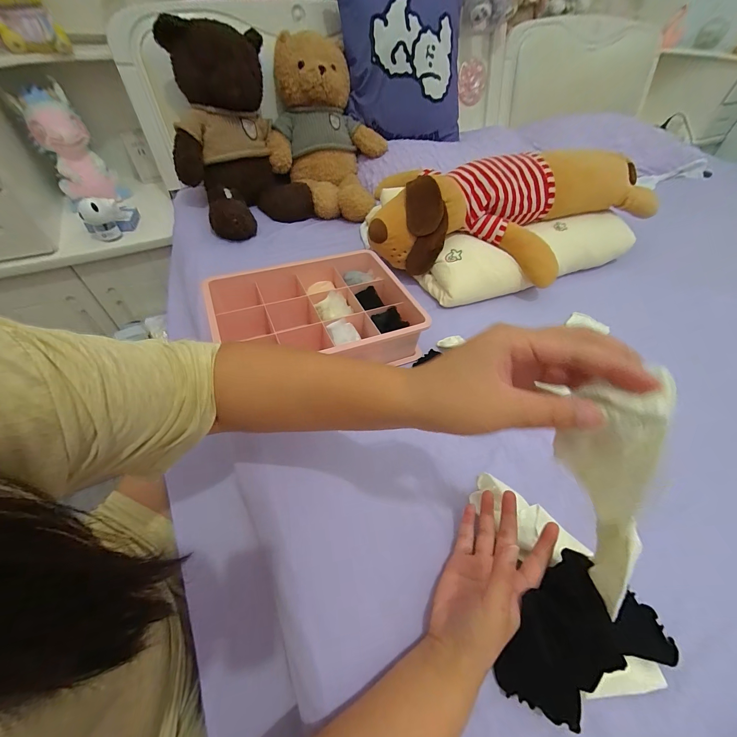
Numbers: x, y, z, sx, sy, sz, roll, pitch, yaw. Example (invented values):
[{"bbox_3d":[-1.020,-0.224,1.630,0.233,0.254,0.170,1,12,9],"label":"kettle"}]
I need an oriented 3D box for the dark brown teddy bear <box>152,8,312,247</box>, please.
[{"bbox_3d":[-0.290,-0.498,0.680,0.253,0.299,0.312,-21,55,-19],"label":"dark brown teddy bear"}]

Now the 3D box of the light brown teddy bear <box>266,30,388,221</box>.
[{"bbox_3d":[-0.100,-0.561,0.750,0.277,0.275,0.269,0,51,-2],"label":"light brown teddy bear"}]

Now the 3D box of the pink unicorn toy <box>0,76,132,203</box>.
[{"bbox_3d":[-0.697,-0.514,0.747,0.128,0.221,0.080,-33,59,-26],"label":"pink unicorn toy"}]

